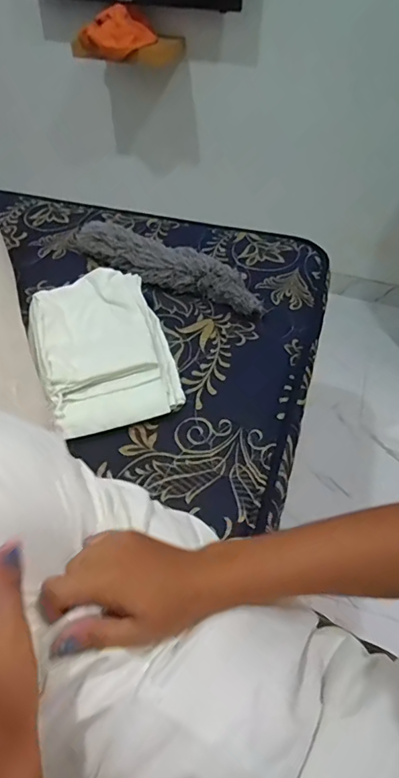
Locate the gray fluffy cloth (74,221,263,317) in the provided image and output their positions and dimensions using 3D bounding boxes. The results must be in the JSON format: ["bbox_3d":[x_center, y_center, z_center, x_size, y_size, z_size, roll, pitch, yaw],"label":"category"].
[{"bbox_3d":[-0.073,-0.234,0.906,0.415,0.068,0.081,29,50,25],"label":"gray fluffy cloth"}]

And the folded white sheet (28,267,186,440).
[{"bbox_3d":[-0.153,-0.070,0.757,0.194,0.061,0.293,-15,48,-16],"label":"folded white sheet"}]

